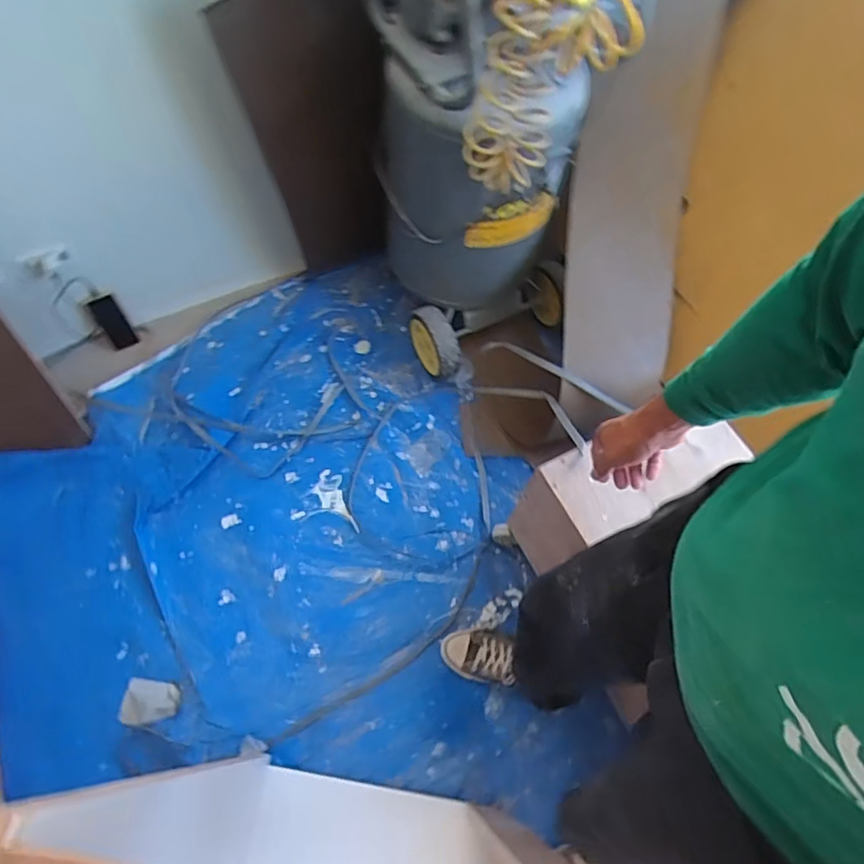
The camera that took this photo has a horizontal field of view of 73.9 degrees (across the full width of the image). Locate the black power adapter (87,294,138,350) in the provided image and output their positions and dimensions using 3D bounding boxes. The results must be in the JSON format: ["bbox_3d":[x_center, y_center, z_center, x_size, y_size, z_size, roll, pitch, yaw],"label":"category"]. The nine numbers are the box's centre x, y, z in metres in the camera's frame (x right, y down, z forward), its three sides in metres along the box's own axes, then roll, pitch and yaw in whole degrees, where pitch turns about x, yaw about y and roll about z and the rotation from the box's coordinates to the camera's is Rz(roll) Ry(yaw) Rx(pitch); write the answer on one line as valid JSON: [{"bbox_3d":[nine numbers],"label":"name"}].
[{"bbox_3d":[-0.844,-0.283,1.533,0.064,0.199,0.028,-34,70,-19],"label":"black power adapter"}]

